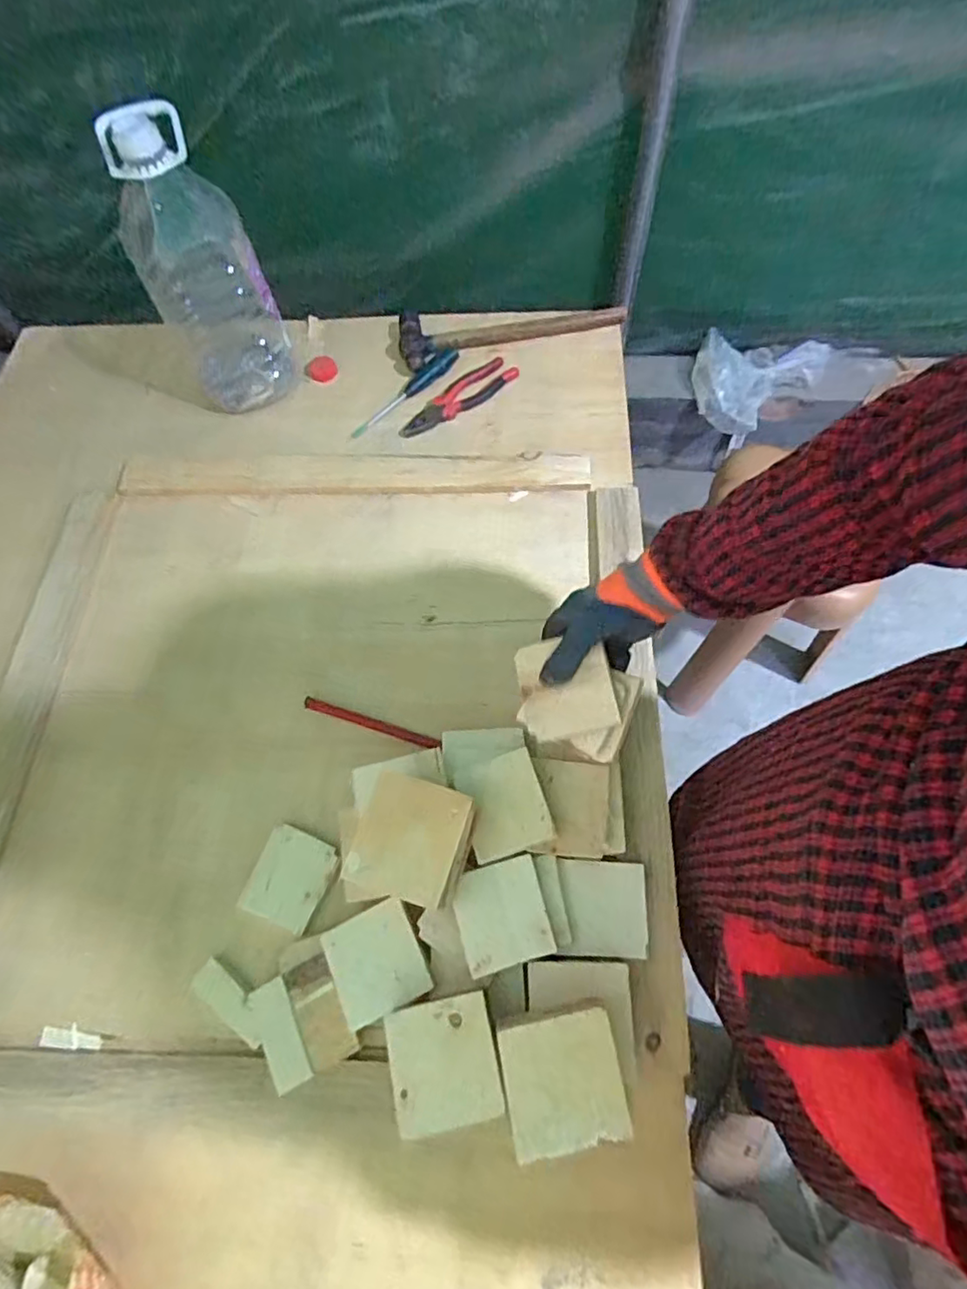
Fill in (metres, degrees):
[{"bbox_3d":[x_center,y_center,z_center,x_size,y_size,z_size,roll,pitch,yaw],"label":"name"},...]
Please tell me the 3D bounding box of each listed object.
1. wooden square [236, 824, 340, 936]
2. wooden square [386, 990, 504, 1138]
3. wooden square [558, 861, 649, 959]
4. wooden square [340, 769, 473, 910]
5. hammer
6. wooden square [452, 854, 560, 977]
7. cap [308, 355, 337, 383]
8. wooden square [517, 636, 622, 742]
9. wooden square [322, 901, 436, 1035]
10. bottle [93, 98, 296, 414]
[{"bbox_3d":[-0.194,0.232,0.611,0.076,0.008,0.085,19,68,9],"label":"wooden square"},{"bbox_3d":[-0.032,0.337,0.494,0.082,0.013,0.084,-13,65,-3],"label":"wooden square"},{"bbox_3d":[0.112,0.246,0.573,0.080,0.009,0.082,1,65,3],"label":"wooden square"},{"bbox_3d":[-0.062,0.157,0.503,0.082,0.006,0.092,15,67,9],"label":"wooden square"},{"bbox_3d":[0.039,-0.462,0.883,0.317,0.024,0.081,-11,67,-4],"label":"hammer"},{"bbox_3d":[0.017,0.239,0.544,0.076,0.007,0.082,-15,66,-4],"label":"wooden square"},{"bbox_3d":[-0.230,-0.394,0.877,0.040,0.009,0.039,0,67,1],"label":"cap"},{"bbox_3d":[0.077,0.040,0.577,0.088,0.011,0.090,-13,77,12],"label":"wooden square"},{"bbox_3d":[-0.098,0.290,0.560,0.081,0.007,0.083,-26,67,-5],"label":"wooden square"},{"bbox_3d":[-0.346,-0.456,0.755,0.137,0.299,0.136,-25,69,-9],"label":"bottle"}]

